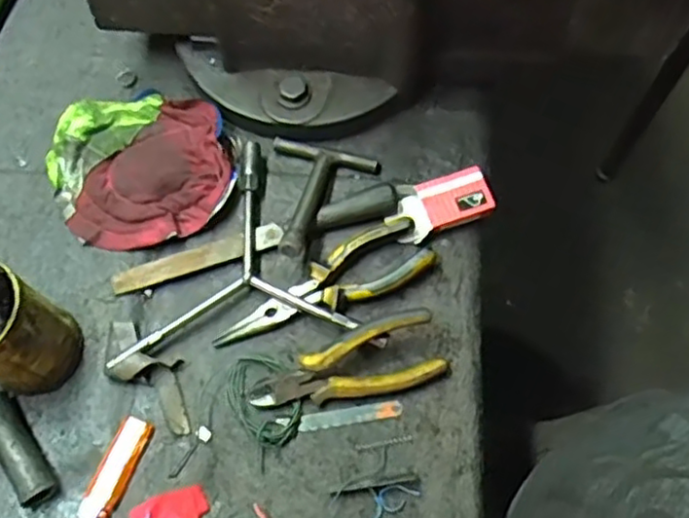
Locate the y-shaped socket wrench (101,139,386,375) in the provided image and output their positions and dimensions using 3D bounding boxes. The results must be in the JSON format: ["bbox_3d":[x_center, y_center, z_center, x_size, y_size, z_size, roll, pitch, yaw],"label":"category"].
[{"bbox_3d":[-0.115,0.018,0.561,0.198,0.039,0.200,-28,70,-11],"label":"y-shaped socket wrench"}]

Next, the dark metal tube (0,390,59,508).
[{"bbox_3d":[-0.253,0.142,0.520,0.026,0.027,0.093,-34,71,-13],"label":"dark metal tube"}]

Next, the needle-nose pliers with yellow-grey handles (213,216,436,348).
[{"bbox_3d":[-0.021,0.021,0.572,0.189,0.026,0.062,-22,69,-9],"label":"needle-nose pliers with yellow-grey handles"}]

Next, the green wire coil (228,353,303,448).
[{"bbox_3d":[-0.065,0.112,0.544,0.055,0.011,0.076,-24,69,-10],"label":"green wire coil"}]

